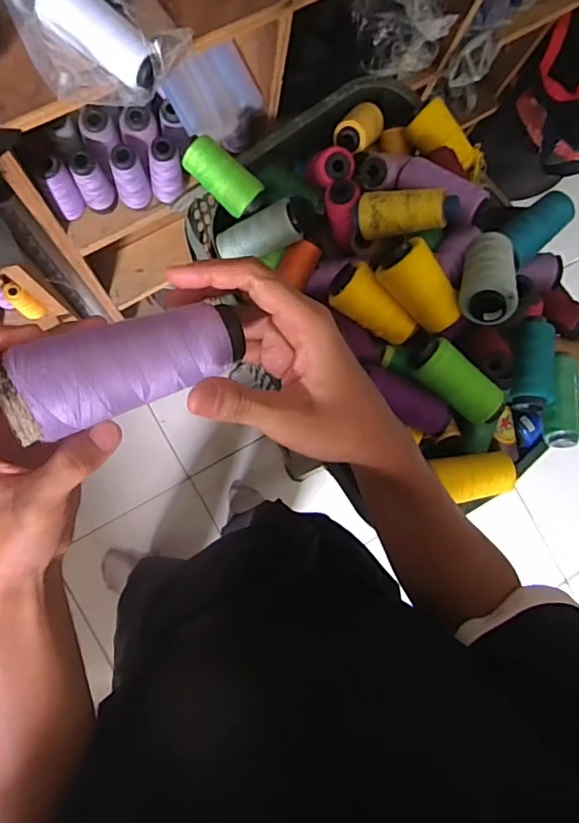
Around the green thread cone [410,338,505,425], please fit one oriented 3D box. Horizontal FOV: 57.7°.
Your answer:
[{"bbox_3d":[0.188,-0.032,0.581,0.117,0.040,0.045,40,82,-3],"label":"green thread cone"}]

